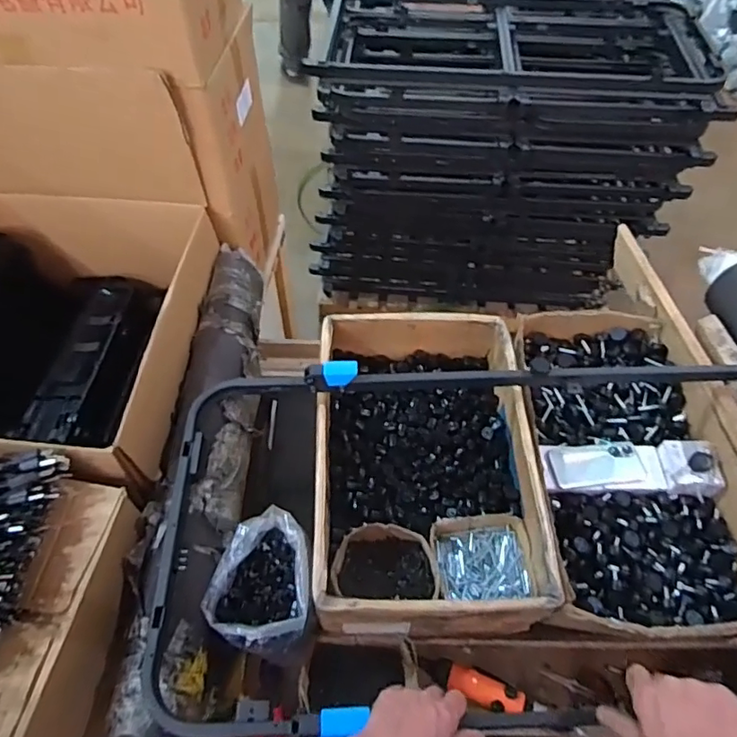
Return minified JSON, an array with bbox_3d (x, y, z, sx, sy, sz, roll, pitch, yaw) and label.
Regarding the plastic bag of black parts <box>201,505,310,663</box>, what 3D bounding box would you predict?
[{"bbox_3d":[-0.143,0.332,0.829,0.137,0.152,0.182,15,56,10],"label":"plastic bag of black parts"}]

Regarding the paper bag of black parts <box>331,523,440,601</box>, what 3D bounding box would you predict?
[{"bbox_3d":[0.027,0.324,0.899,0.160,0.073,0.111,2,55,1],"label":"paper bag of black parts"}]

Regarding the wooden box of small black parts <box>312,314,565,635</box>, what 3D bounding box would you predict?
[{"bbox_3d":[0.093,0.155,0.949,0.344,0.158,0.535,-1,55,-1],"label":"wooden box of small black parts"}]

